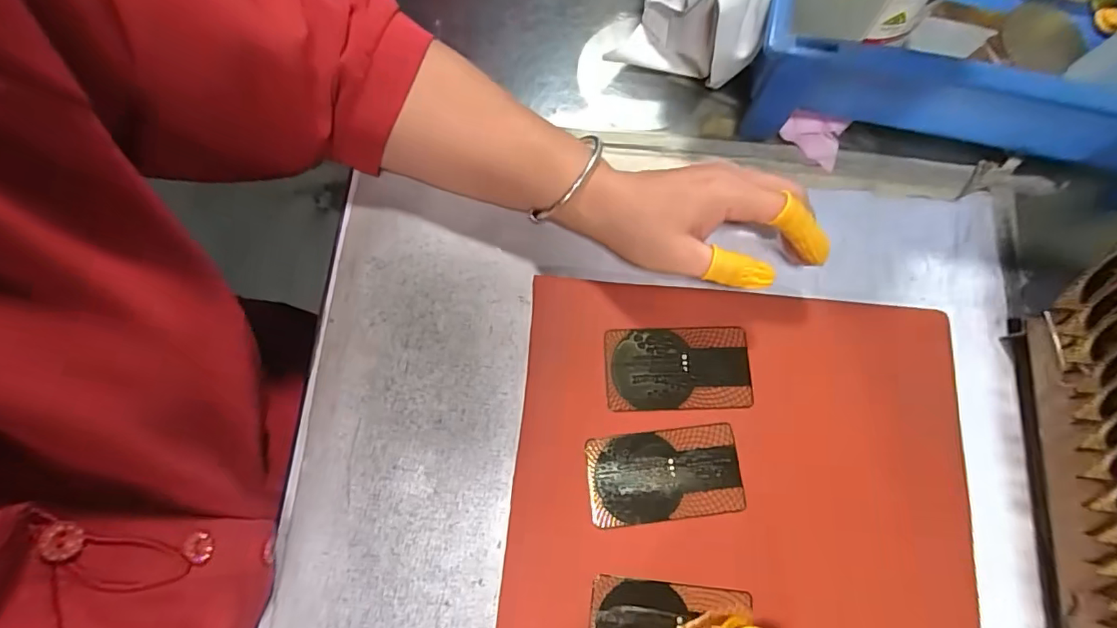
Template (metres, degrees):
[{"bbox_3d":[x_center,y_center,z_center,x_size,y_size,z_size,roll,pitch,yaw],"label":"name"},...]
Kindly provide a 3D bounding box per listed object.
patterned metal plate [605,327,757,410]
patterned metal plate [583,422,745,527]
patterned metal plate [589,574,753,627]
[{"bbox_3d":[0.071,0.032,0.301,0.085,0.004,0.048,-1,76,-3],"label":"patterned metal plate"},{"bbox_3d":[0.060,0.091,0.286,0.086,0.004,0.048,-5,76,-4],"label":"patterned metal plate"},{"bbox_3d":[0.058,0.168,0.266,0.083,0.004,0.048,8,76,-1],"label":"patterned metal plate"}]

